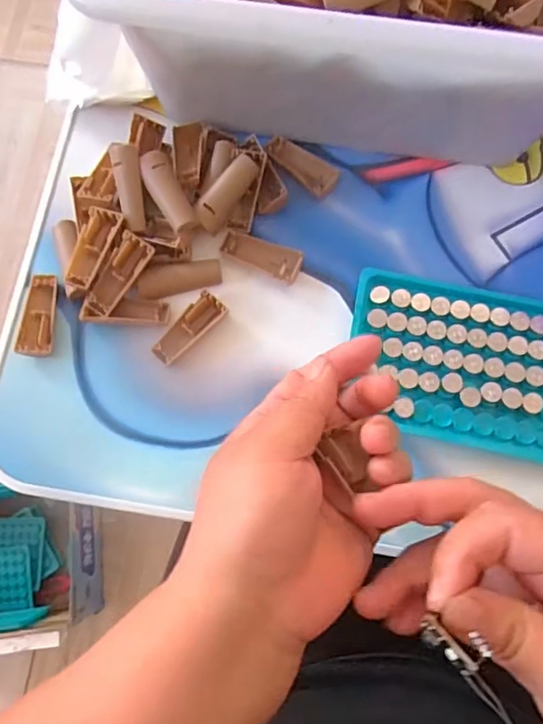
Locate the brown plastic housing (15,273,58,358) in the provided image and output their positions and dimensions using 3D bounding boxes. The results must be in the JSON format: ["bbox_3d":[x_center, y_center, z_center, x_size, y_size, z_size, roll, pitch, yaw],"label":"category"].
[{"bbox_3d":[-0.138,-0.027,0.342,0.019,0.011,0.050,1,76,2],"label":"brown plastic housing"}]

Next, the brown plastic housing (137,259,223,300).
[{"bbox_3d":[-0.054,-0.051,0.342,0.049,0.009,0.017,-15,76,-2],"label":"brown plastic housing"}]

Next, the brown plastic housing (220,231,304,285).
[{"bbox_3d":[-0.005,-0.065,0.350,0.049,0.007,0.019,24,77,7],"label":"brown plastic housing"}]

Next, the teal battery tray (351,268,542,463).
[{"bbox_3d":[0.110,-0.002,0.329,0.130,0.010,0.096,12,76,4],"label":"teal battery tray"}]

